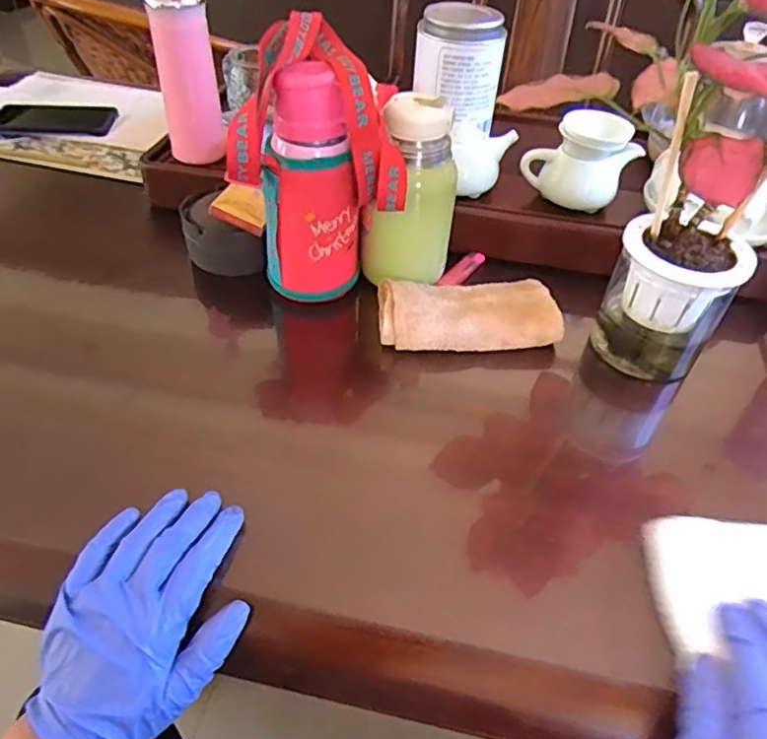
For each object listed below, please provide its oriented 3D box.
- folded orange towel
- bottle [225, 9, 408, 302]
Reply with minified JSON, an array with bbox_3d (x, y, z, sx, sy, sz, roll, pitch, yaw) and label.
[{"bbox_3d":[0.082,-0.058,0.581,0.168,0.032,0.081,0,44,-4],"label":"folded orange towel"},{"bbox_3d":[-0.060,-0.190,0.570,0.149,0.219,0.113,1,44,-3],"label":"bottle"}]

